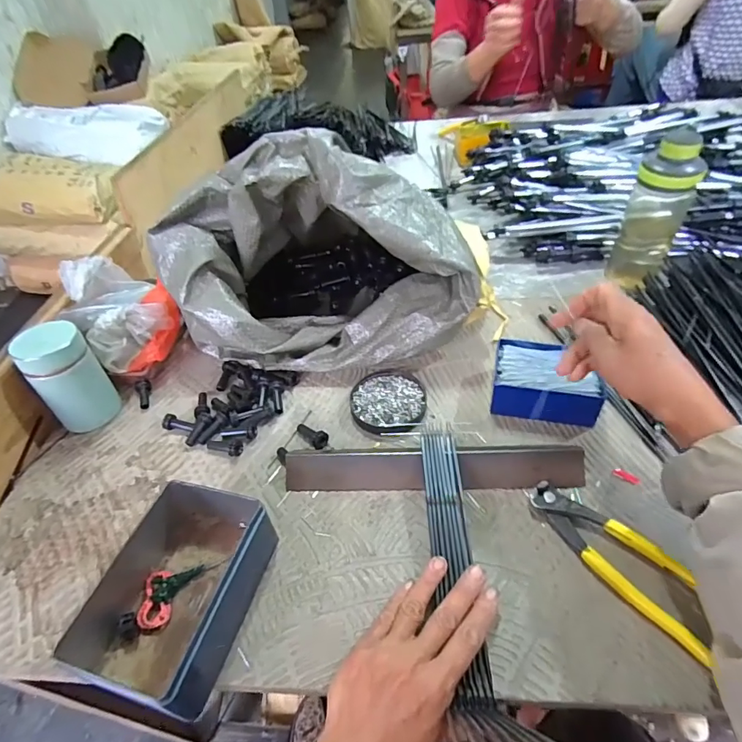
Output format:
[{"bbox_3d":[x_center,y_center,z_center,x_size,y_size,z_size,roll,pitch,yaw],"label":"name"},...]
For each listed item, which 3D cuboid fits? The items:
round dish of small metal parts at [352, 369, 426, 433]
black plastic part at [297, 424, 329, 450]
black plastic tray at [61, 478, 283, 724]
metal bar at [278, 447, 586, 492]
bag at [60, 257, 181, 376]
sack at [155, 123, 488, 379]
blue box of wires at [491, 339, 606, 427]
[{"bbox_3d":[0.020,0.034,0.515,0.081,0.014,0.089,-3,45,3],"label":"round dish of small metal parts"},{"bbox_3d":[-0.063,0.068,0.489,0.042,0.014,0.018,18,48,42],"label":"black plastic part"},{"bbox_3d":[-0.153,0.168,0.363,0.108,0.058,0.151,8,46,14],"label":"black plastic tray"},{"bbox_3d":[0.058,0.095,0.440,0.277,0.024,0.031,-1,45,5],"label":"metal bar"},{"bbox_3d":[-0.313,-0.074,0.581,0.108,0.118,0.161,-29,49,-22],"label":"bag"},{"bbox_3d":[-0.064,-0.152,0.558,0.354,0.228,0.265,-3,45,3],"label":"sack"},{"bbox_3d":[0.187,0.013,0.498,0.107,0.043,0.087,9,46,14],"label":"blue box of wires"}]

